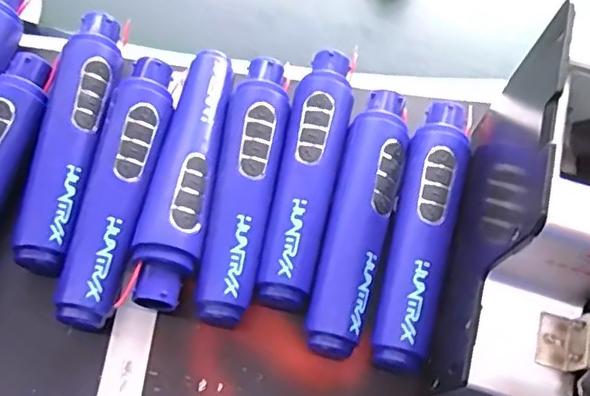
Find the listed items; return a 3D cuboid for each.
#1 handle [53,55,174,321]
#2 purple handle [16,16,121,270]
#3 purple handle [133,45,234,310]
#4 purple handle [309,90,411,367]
[{"bbox_3d":[-0.106,-0.008,0.371,0.040,0.035,0.175,9,65,-1],"label":"handle"},{"bbox_3d":[-0.139,-0.040,0.382,0.039,0.031,0.176,6,65,-3],"label":"purple handle"},{"bbox_3d":[-0.066,-0.017,0.378,0.040,0.035,0.176,11,65,-1],"label":"purple handle"},{"bbox_3d":[0.042,0.012,0.375,0.037,0.032,0.172,15,65,1],"label":"purple handle"}]

